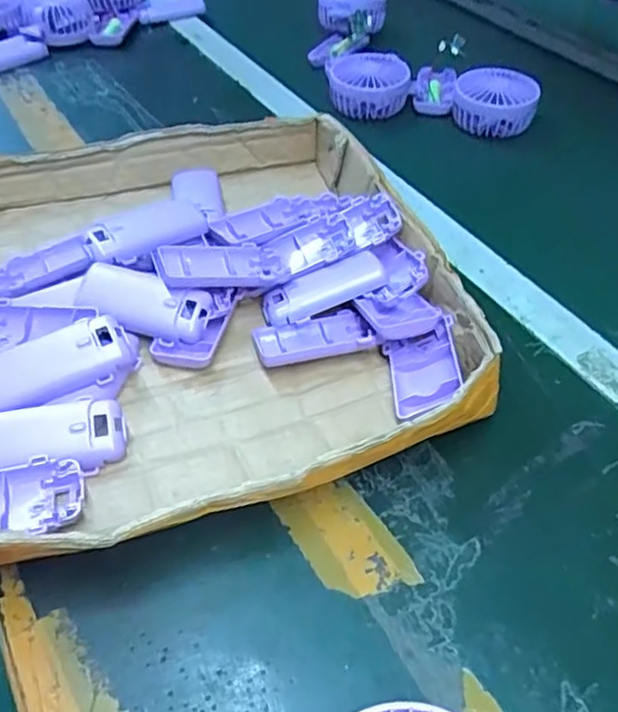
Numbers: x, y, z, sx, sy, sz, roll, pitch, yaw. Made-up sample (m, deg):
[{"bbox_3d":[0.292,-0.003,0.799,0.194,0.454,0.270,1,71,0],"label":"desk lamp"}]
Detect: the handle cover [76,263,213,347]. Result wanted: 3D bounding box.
[{"bbox_3d":[-0.120,-0.038,0.444,0.095,0.016,0.049,15,49,11],"label":"handle cover"}]

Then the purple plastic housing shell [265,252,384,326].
[{"bbox_3d":[0.010,-0.050,0.475,0.094,0.010,0.037,-24,51,-3],"label":"purple plastic housing shell"}]

